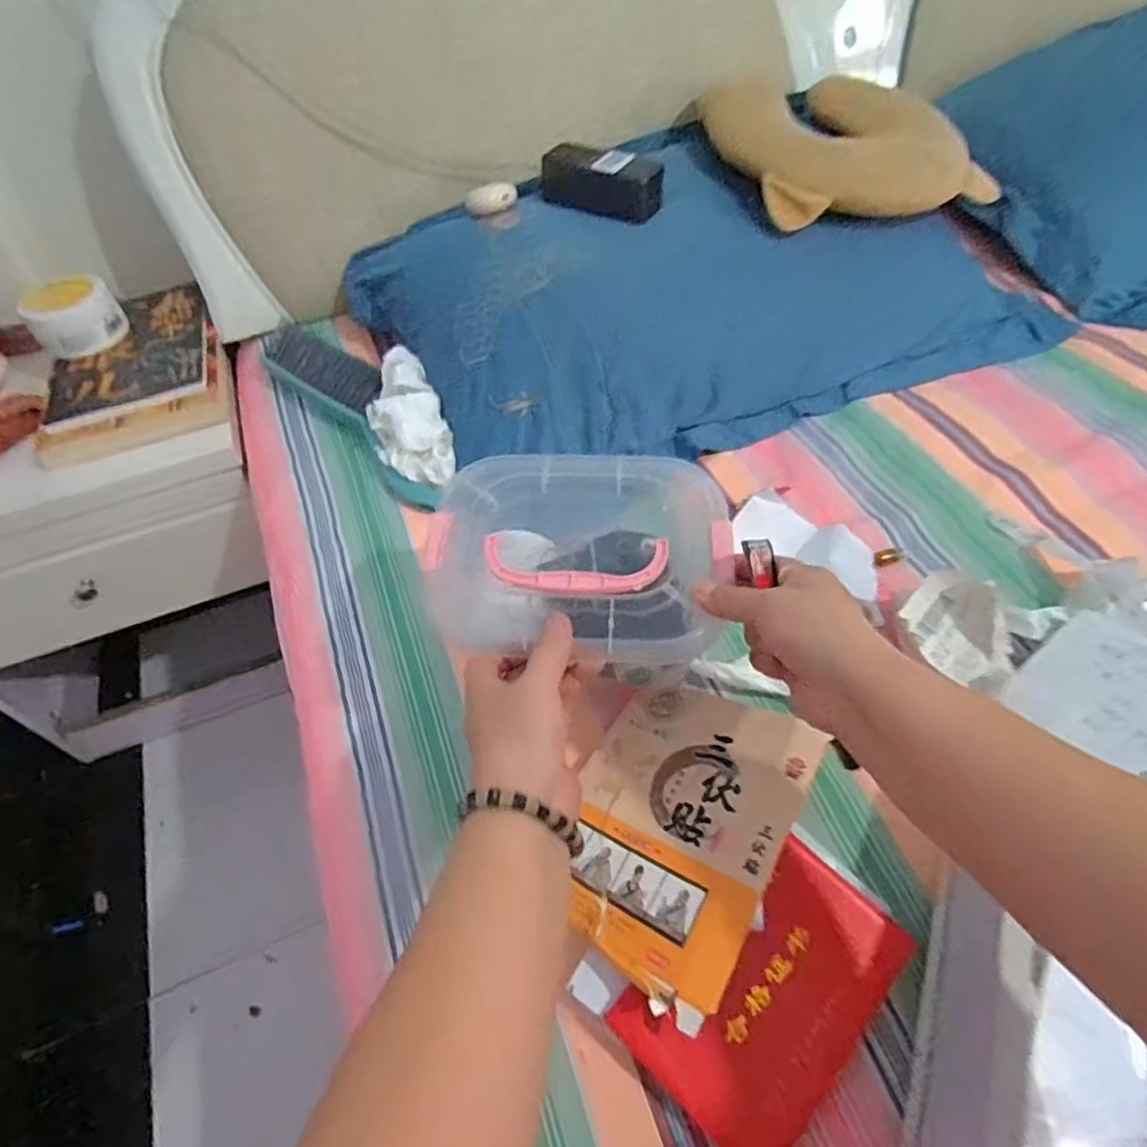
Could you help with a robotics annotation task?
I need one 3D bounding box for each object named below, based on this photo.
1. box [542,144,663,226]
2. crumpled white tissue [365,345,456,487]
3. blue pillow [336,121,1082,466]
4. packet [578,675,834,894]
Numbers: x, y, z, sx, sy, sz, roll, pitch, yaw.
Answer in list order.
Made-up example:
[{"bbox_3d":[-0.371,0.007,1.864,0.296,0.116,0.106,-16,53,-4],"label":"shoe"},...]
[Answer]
[{"bbox_3d":[0.033,-0.436,0.752,0.133,0.045,0.063,21,57,20],"label":"box"},{"bbox_3d":[-0.165,-0.152,0.679,0.071,0.030,0.158,-19,71,-9],"label":"crumpled white tissue"},{"bbox_3d":[0.159,-0.314,0.753,0.788,0.136,0.363,-13,53,-5],"label":"blue pillow"},{"bbox_3d":[0.086,0.123,0.457,0.142,0.011,0.125,12,55,41],"label":"packet"}]

